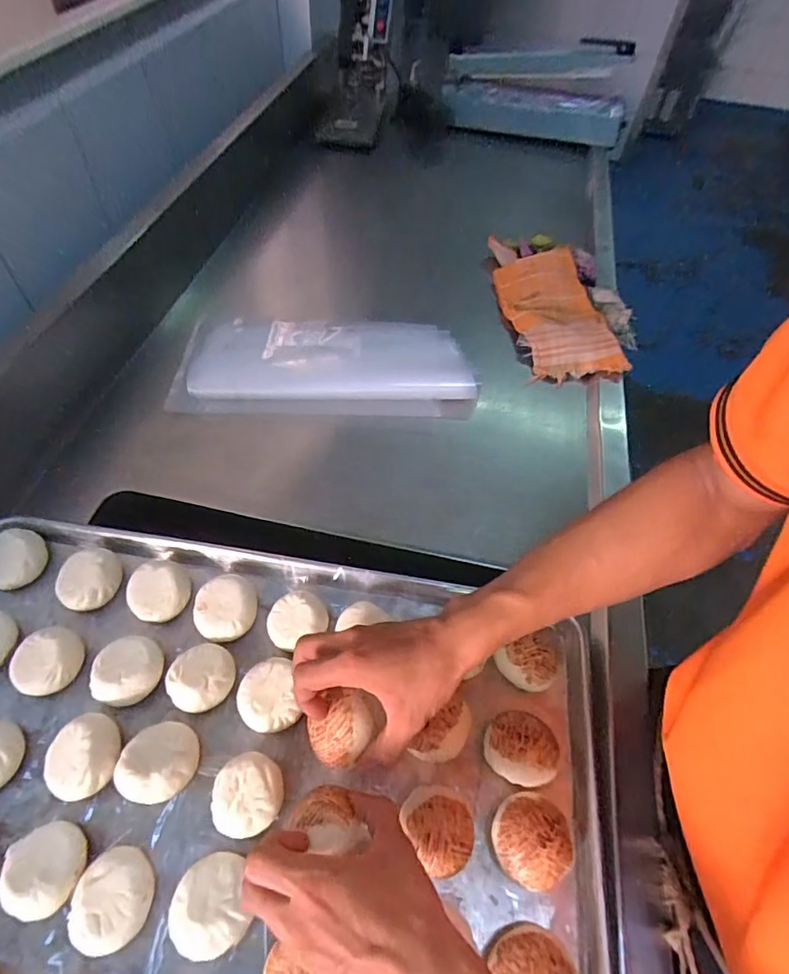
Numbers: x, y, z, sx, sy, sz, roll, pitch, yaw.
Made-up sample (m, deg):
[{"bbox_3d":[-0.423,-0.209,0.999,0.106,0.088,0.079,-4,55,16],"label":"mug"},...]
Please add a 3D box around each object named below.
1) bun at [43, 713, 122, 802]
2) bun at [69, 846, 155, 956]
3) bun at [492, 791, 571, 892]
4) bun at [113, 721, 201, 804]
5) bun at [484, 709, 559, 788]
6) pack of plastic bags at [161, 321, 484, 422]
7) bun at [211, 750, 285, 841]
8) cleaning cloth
[{"bbox_3d":[-0.246,0.215,0.405,0.054,0.039,0.059,-23,59,-17],"label":"bun"},{"bbox_3d":[-0.195,0.285,0.354,0.051,0.023,0.053,1,55,-2],"label":"bun"},{"bbox_3d":[0.102,0.268,0.390,0.056,0.039,0.055,1,55,-2],"label":"bun"},{"bbox_3d":[-0.185,0.218,0.406,0.055,0.040,0.055,4,55,0],"label":"bun"},{"bbox_3d":[0.105,0.217,0.427,0.054,0.041,0.055,1,55,-2],"label":"bun"},{"bbox_3d":[-0.091,-0.170,0.692,0.386,0.023,0.182,0,55,-3],"label":"pack of plastic bags"},{"bbox_3d":[-0.112,0.239,0.397,0.052,0.036,0.053,5,55,1],"label":"bun"},{"bbox_3d":[0.261,-0.291,0.801,0.180,0.039,0.327,-6,56,-7],"label":"cleaning cloth"}]

